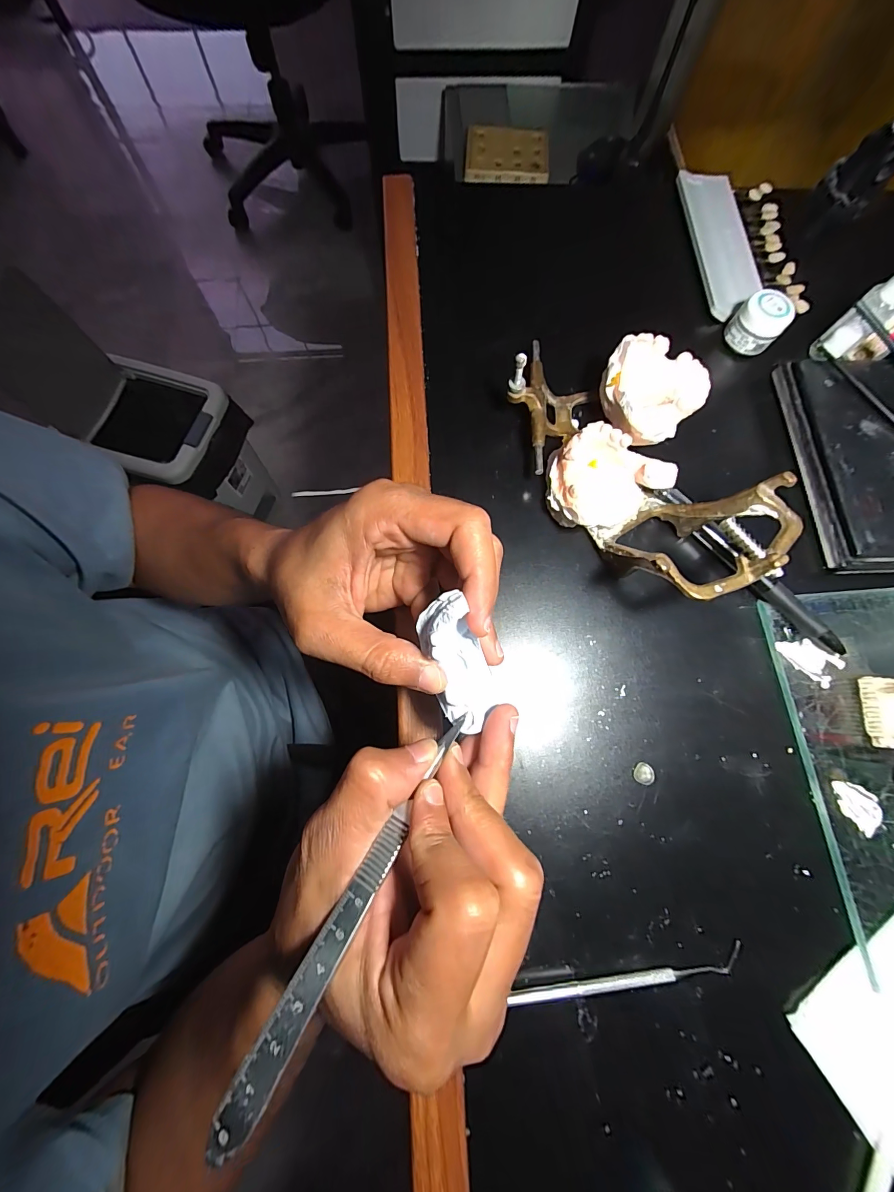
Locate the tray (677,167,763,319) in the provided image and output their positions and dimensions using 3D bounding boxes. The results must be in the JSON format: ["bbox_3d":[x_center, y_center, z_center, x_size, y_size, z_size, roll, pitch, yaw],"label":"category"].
[{"bbox_3d":[0.217,-0.282,0.316,0.045,0.009,0.142,-3,76,-2],"label":"tray"}]

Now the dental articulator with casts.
[{"bbox_3d":[0.111,-0.085,0.234,0.107,0.063,0.187,-17,77,-5],"label":"dental articulator with casts"}]

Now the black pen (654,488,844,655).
[{"bbox_3d":[0.183,-0.019,0.244,0.014,0.013,0.135,-41,80,-10],"label":"black pen"}]

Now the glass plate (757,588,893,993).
[{"bbox_3d":[0.252,0.094,0.222,0.102,0.005,0.195,-5,76,-3],"label":"glass plate"}]

